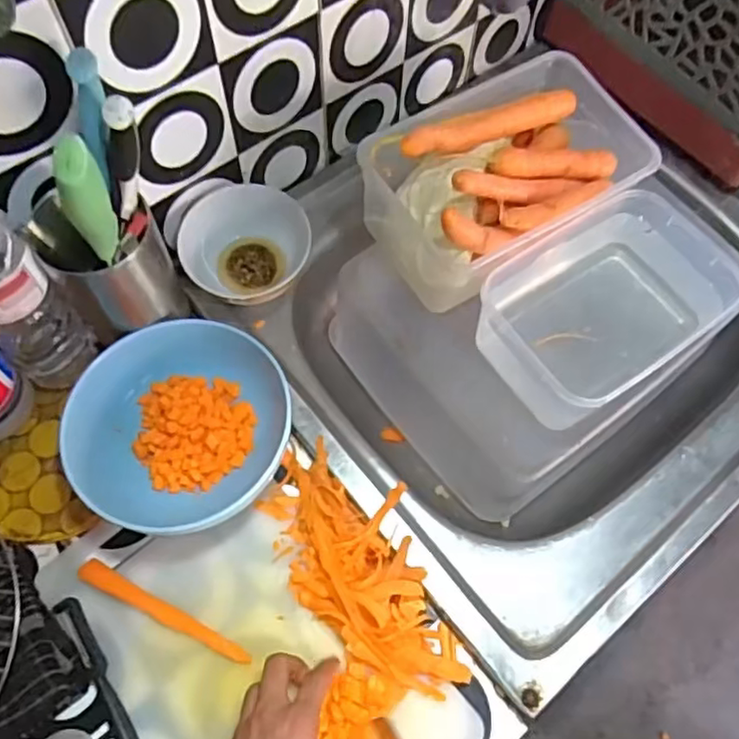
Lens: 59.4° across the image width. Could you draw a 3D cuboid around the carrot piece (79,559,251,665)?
[{"bbox_3d":[-0.162,0.191,0.510,0.151,0.009,0.016,25,67,9],"label":"carrot piece"}]

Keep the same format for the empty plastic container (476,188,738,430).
[{"bbox_3d":[0.195,-0.051,0.556,0.184,0.090,0.127,-32,71,-15],"label":"empty plastic container"}]

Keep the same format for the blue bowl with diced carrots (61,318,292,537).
[{"bbox_3d":[-0.149,0.048,0.528,0.164,0.067,0.165,1,66,-2],"label":"blue bowl with diced carrots"}]

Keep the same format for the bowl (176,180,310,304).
[{"bbox_3d":[-0.113,-0.110,0.603,0.112,0.051,0.113,1,66,-2],"label":"bowl"}]

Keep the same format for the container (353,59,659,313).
[{"bbox_3d":[0.117,-0.169,0.573,0.217,0.131,0.150,-35,72,-16],"label":"container"}]

